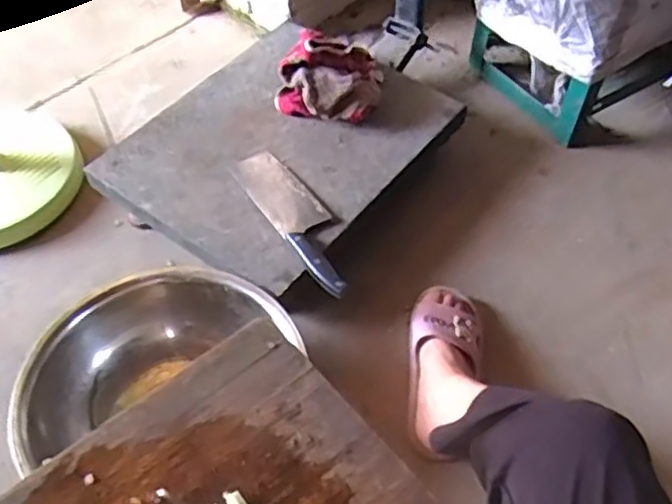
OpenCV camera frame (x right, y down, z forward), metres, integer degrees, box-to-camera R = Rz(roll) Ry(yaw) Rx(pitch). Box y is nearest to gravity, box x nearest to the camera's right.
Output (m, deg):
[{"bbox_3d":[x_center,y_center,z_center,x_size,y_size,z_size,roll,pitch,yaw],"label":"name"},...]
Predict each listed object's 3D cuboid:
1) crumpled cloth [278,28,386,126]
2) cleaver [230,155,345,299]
[{"bbox_3d":[-0.008,-0.292,1.159,0.168,0.092,0.114,11,53,10],"label":"crumpled cloth"},{"bbox_3d":[-0.053,-0.050,1.037,0.085,0.025,0.287,-28,57,-19],"label":"cleaver"}]

